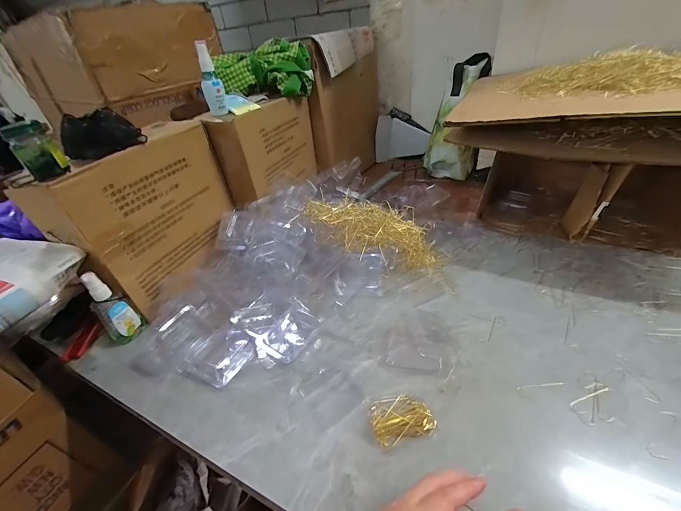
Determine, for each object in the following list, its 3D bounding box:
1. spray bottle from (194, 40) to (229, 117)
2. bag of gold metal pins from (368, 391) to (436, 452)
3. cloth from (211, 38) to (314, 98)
[{"bbox_3d":[-0.242,-0.327,0.576,0.038,0.118,0.028,-16,37,-13],"label":"spray bottle"},{"bbox_3d":[0.071,0.191,0.365,0.068,0.017,0.052,-12,37,-8],"label":"bag of gold metal pins"},{"bbox_3d":[-0.166,-0.405,0.683,0.205,0.094,0.081,-15,37,-11],"label":"cloth"}]

